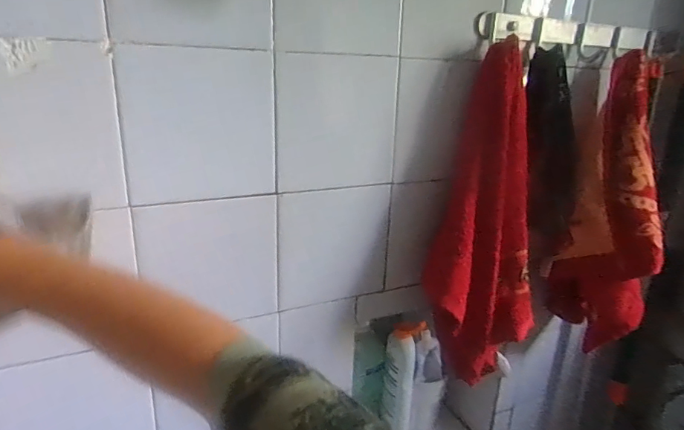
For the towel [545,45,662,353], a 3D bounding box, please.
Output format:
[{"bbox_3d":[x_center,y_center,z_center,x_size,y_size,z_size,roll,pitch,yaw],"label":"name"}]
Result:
[{"bbox_3d":[0.424,-0.006,0.706,0.135,0.444,0.161,12,21,32],"label":"towel"}]

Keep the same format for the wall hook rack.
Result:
[{"bbox_3d":[0.358,-0.254,0.650,0.394,0.046,0.048,-8,20,-26],"label":"wall hook rack"}]

